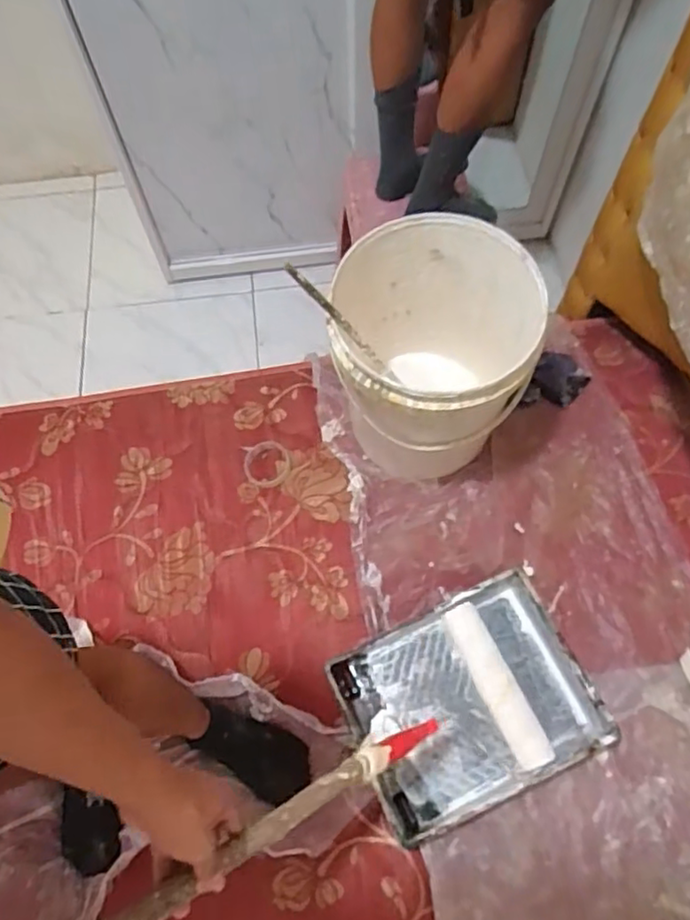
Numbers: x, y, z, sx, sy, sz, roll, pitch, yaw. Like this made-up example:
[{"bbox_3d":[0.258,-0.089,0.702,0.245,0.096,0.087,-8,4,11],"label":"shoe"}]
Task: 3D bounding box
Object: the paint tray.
[{"bbox_3d":[0.187,0.372,0.939,0.349,0.068,0.283,-23,66,-7],"label":"paint tray"}]

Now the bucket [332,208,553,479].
[{"bbox_3d":[0.153,-0.154,1.018,0.324,0.366,0.302,-1,65,3],"label":"bucket"}]

